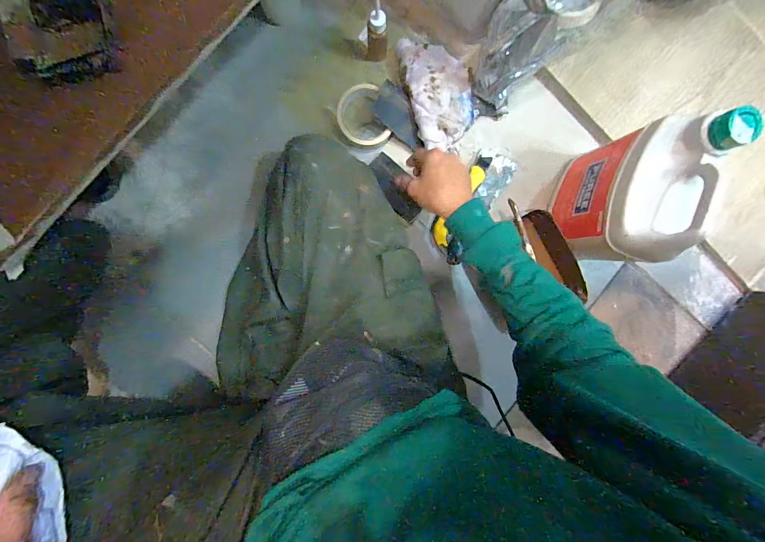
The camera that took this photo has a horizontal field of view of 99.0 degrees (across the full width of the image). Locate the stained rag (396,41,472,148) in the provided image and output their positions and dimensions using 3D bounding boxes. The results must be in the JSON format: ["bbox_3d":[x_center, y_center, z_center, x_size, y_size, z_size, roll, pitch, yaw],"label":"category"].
[{"bbox_3d":[0.096,-0.295,0.531,0.106,0.028,0.168,-14,95,-2],"label":"stained rag"}]

